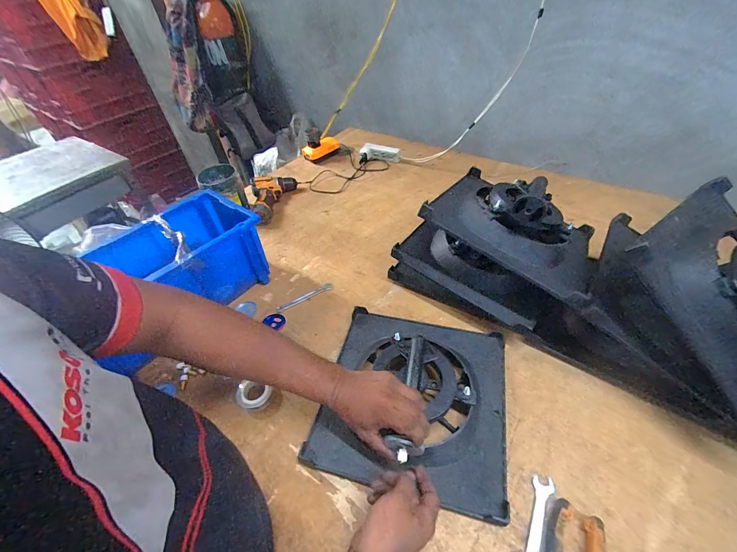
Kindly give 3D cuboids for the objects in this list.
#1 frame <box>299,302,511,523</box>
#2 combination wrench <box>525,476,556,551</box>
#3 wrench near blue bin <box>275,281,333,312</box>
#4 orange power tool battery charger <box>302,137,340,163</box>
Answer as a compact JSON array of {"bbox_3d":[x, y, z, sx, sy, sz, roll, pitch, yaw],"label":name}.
[{"bbox_3d":[0.076,0.178,0.524,0.295,0.094,0.296,9,48,12],"label":"frame"},{"bbox_3d":[0.212,0.349,0.414,0.027,0.006,0.175,22,52,23],"label":"combination wrench"},{"bbox_3d":[-0.147,0.050,0.744,0.142,0.004,0.023,-27,50,-20],"label":"wrench near blue bin"},{"bbox_3d":[-0.183,-0.489,1.236,0.143,0.060,0.089,-36,54,-27],"label":"orange power tool battery charger"}]

